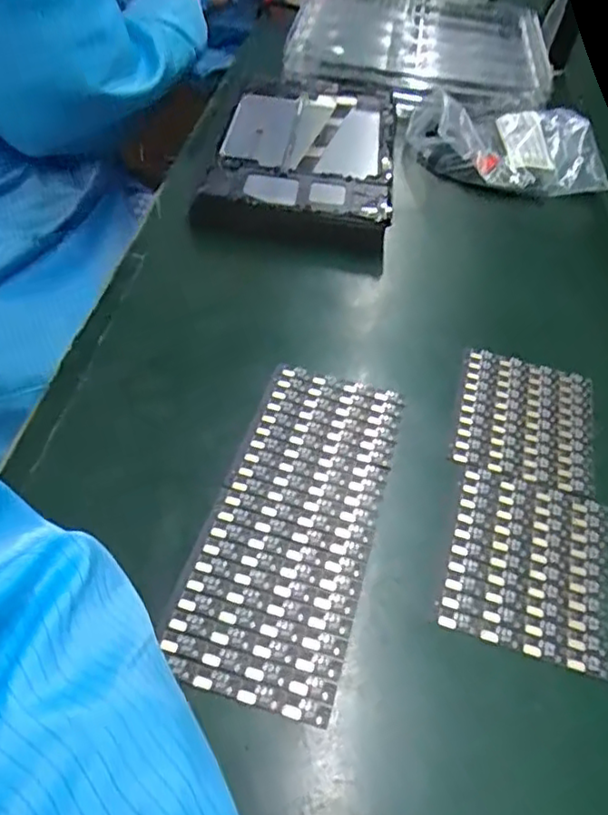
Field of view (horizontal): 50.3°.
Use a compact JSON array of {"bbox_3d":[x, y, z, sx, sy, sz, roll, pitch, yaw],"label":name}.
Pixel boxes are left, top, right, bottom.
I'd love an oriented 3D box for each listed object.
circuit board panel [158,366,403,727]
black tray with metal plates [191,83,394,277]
[{"bbox_3d":[-0.003,0.054,0.346,0.082,0.006,0.204,13,47,9],"label":"circuit board panel"},{"bbox_3d":[0.002,-0.232,0.603,0.157,0.033,0.294,6,47,3],"label":"black tray with metal plates"}]

